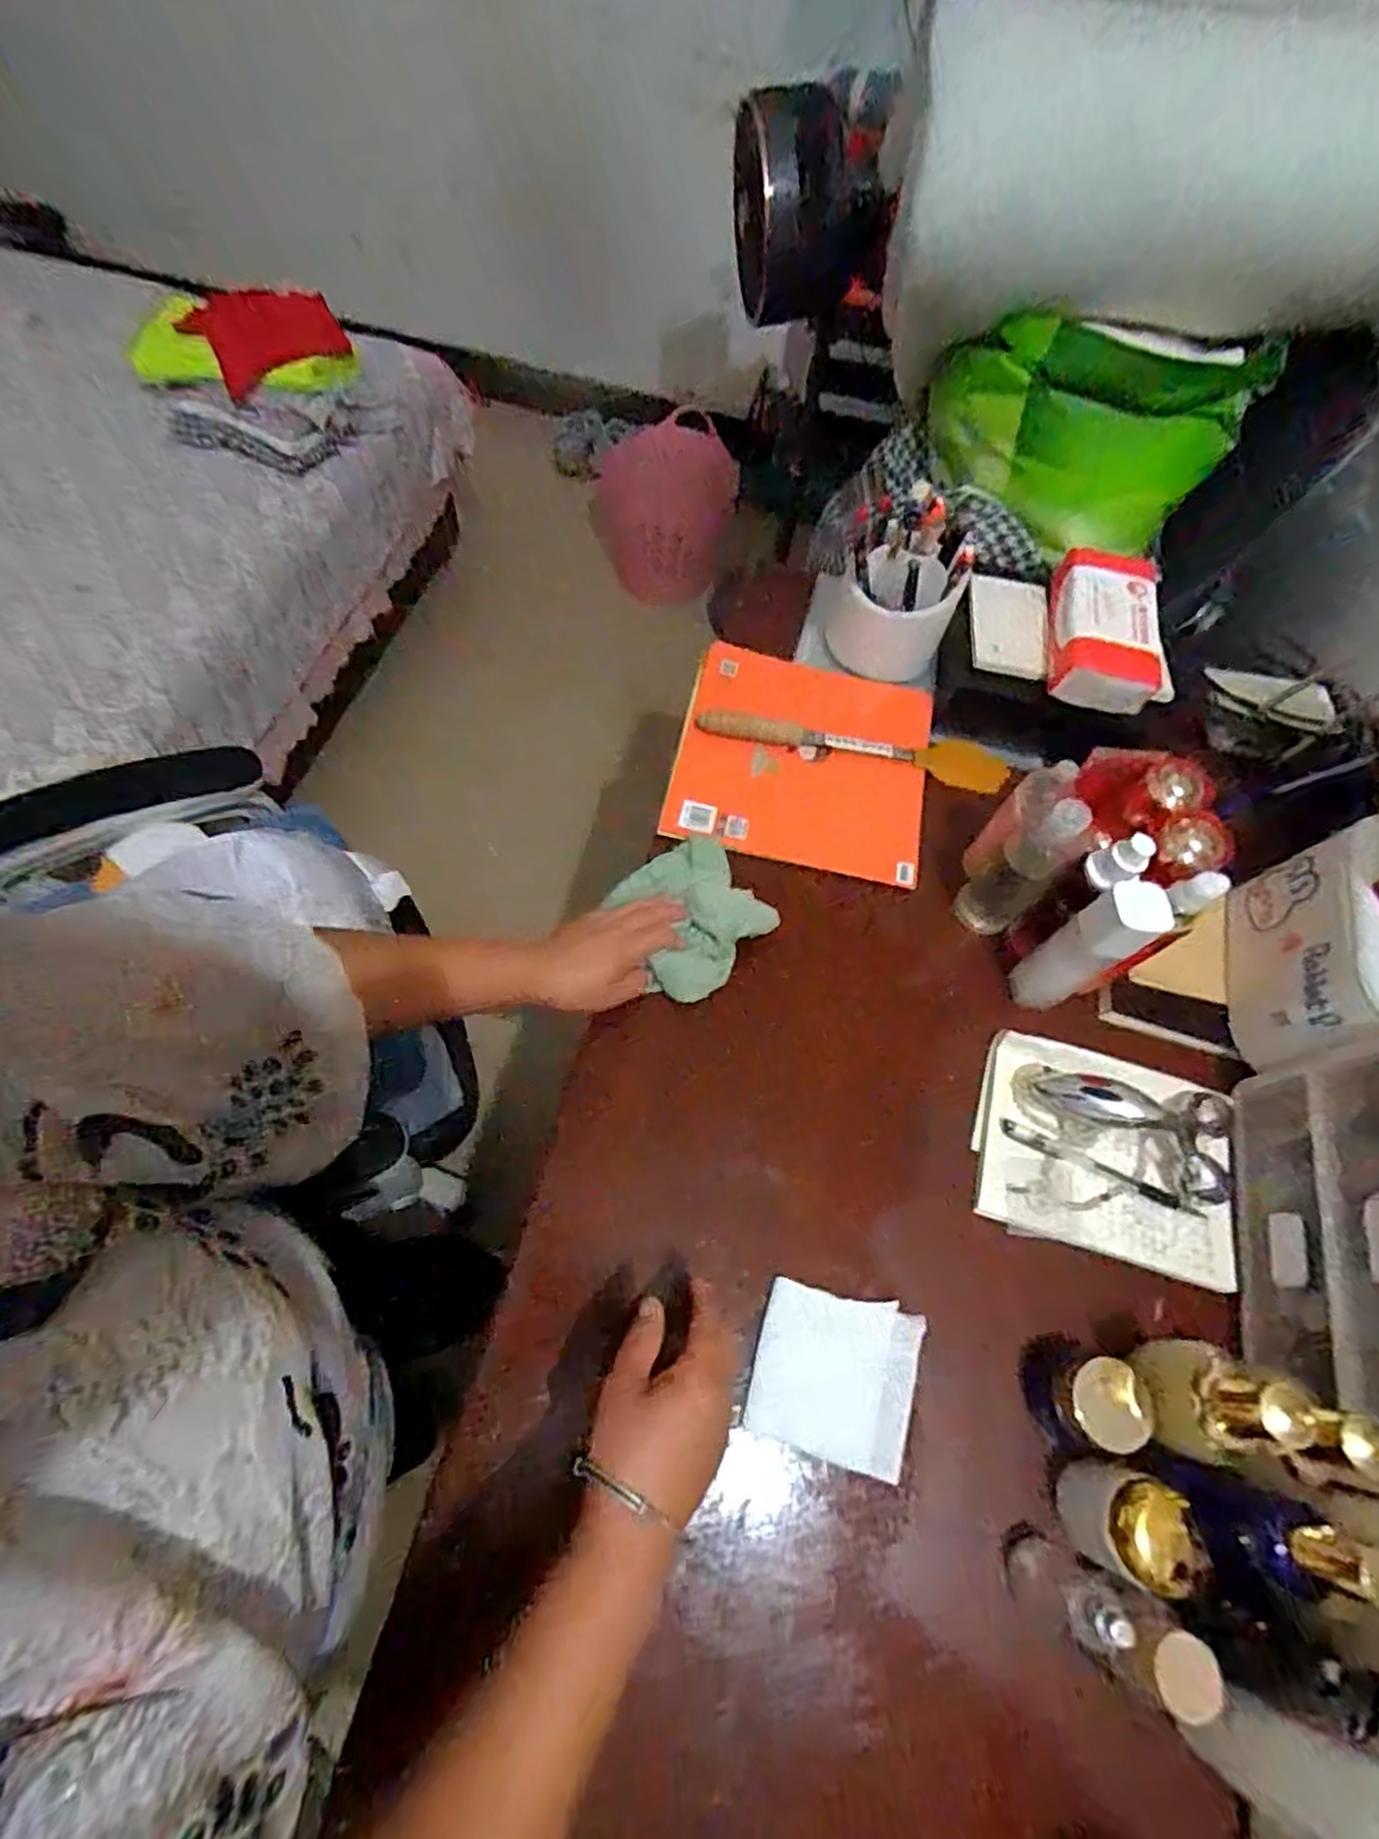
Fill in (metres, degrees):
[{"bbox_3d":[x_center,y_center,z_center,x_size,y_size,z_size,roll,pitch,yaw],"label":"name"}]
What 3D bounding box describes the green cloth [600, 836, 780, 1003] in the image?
[{"bbox_3d":[0.005,-0.005,0.649,0.121,0.020,0.130,-31,64,-16],"label":"green cloth"}]

